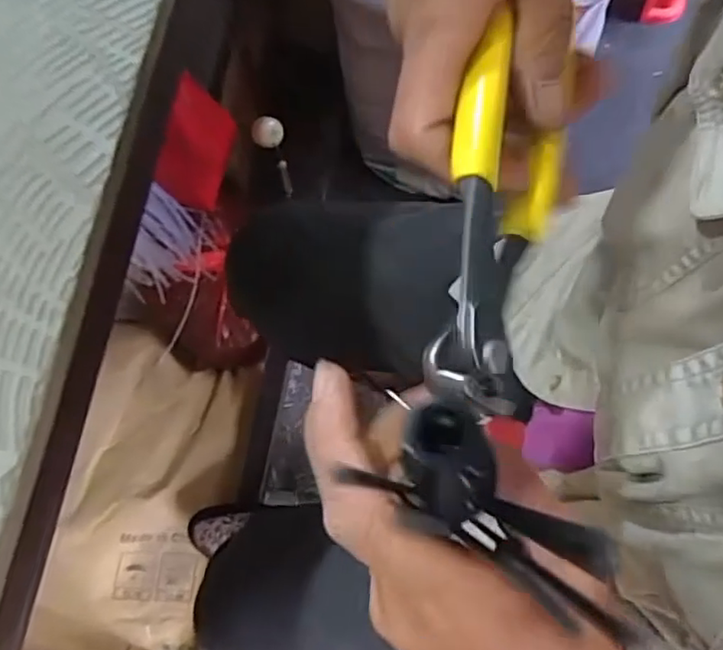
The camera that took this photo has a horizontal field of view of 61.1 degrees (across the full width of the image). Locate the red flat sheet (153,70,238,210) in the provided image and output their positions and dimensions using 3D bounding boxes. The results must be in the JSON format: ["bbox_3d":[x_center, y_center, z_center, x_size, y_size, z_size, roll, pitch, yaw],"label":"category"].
[{"bbox_3d":[-0.199,-0.213,0.747,0.016,0.132,0.133,12,82,17],"label":"red flat sheet"}]

